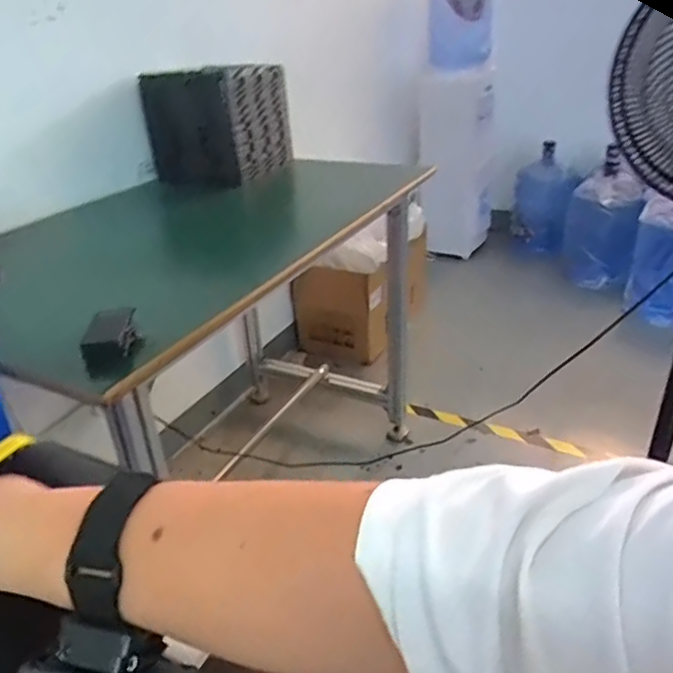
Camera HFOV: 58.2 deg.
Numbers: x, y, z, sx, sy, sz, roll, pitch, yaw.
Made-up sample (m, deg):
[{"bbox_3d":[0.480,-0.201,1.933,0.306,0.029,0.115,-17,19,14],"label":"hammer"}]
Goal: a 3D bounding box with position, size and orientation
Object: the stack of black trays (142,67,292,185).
[{"bbox_3d":[-0.253,-0.482,1.348,0.226,0.222,0.238,12,33,24],"label":"stack of black trays"}]

